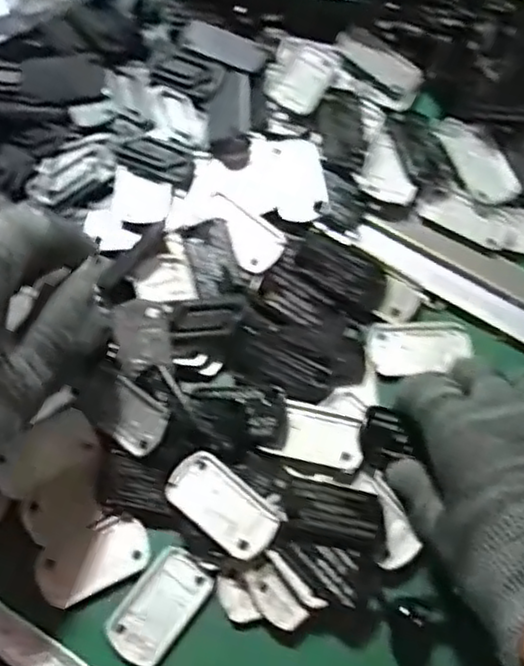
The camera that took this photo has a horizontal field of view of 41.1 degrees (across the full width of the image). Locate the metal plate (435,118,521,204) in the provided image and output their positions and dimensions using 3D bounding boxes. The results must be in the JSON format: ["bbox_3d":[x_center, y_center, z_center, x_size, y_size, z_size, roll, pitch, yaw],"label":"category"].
[{"bbox_3d":[0.125,-0.102,0.406,0.028,0.006,0.063,-23,73,-8],"label":"metal plate"}]

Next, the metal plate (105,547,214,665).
[{"bbox_3d":[-0.048,0.129,0.330,0.030,0.009,0.050,36,75,11],"label":"metal plate"}]

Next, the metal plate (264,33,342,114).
[{"bbox_3d":[0.024,-0.156,0.420,0.036,0.010,0.050,22,73,7],"label":"metal plate"}]

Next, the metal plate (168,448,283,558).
[{"bbox_3d":[-0.018,0.082,0.332,0.054,0.007,0.028,38,75,12],"label":"metal plate"}]

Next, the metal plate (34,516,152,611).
[{"bbox_3d":[-0.081,0.109,0.335,0.052,0.004,0.029,-22,73,-11],"label":"metal plate"}]

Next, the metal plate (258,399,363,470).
[{"bbox_3d":[0.028,0.051,0.347,0.043,0.004,0.028,15,72,5],"label":"metal plate"}]

